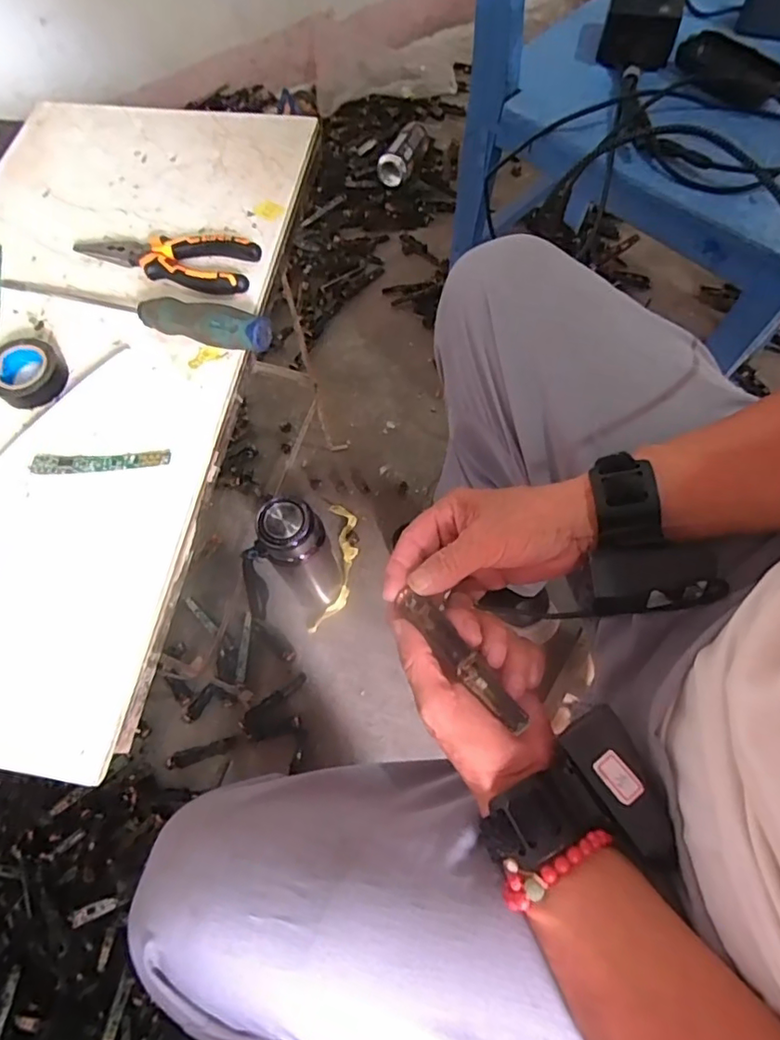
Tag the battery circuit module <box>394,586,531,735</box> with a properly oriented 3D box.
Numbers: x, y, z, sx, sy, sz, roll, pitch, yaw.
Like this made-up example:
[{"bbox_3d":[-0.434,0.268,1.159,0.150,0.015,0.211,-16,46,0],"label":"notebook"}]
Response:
[{"bbox_3d":[0.042,0.081,0.332,0.020,0.013,0.099,-37,59,-12],"label":"battery circuit module"}]

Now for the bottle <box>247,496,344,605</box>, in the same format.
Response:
[{"bbox_3d":[-0.116,0.049,0.720,0.086,0.228,0.071,-18,66,-5],"label":"bottle"}]

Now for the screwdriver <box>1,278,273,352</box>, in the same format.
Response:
[{"bbox_3d":[-0.200,-0.169,0.430,0.241,0.028,0.028,20,69,12],"label":"screwdriver"}]

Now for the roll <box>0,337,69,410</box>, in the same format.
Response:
[{"bbox_3d":[-0.271,-0.111,0.413,0.051,0.018,0.050,-1,66,3],"label":"roll"}]

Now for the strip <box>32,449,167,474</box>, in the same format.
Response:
[{"bbox_3d":[-0.204,-0.042,0.391,0.095,0.005,0.015,-3,66,2],"label":"strip"}]

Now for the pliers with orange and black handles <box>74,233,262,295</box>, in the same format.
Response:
[{"bbox_3d":[-0.186,-0.217,0.455,0.153,0.013,0.051,10,67,8],"label":"pliers with orange and black handles"}]

